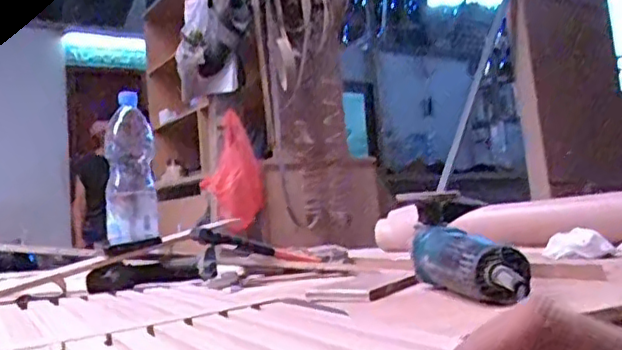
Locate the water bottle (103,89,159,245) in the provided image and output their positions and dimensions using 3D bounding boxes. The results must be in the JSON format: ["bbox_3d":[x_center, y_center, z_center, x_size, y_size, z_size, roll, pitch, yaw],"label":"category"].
[{"bbox_3d":[-0.324,-0.015,1.167,0.085,0.262,0.070,-3,-4,-15],"label":"water bottle"}]

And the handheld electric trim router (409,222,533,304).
[{"bbox_3d":[0.158,0.088,0.648,0.063,0.067,0.279,-3,-4,-6],"label":"handheld electric trim router"}]

